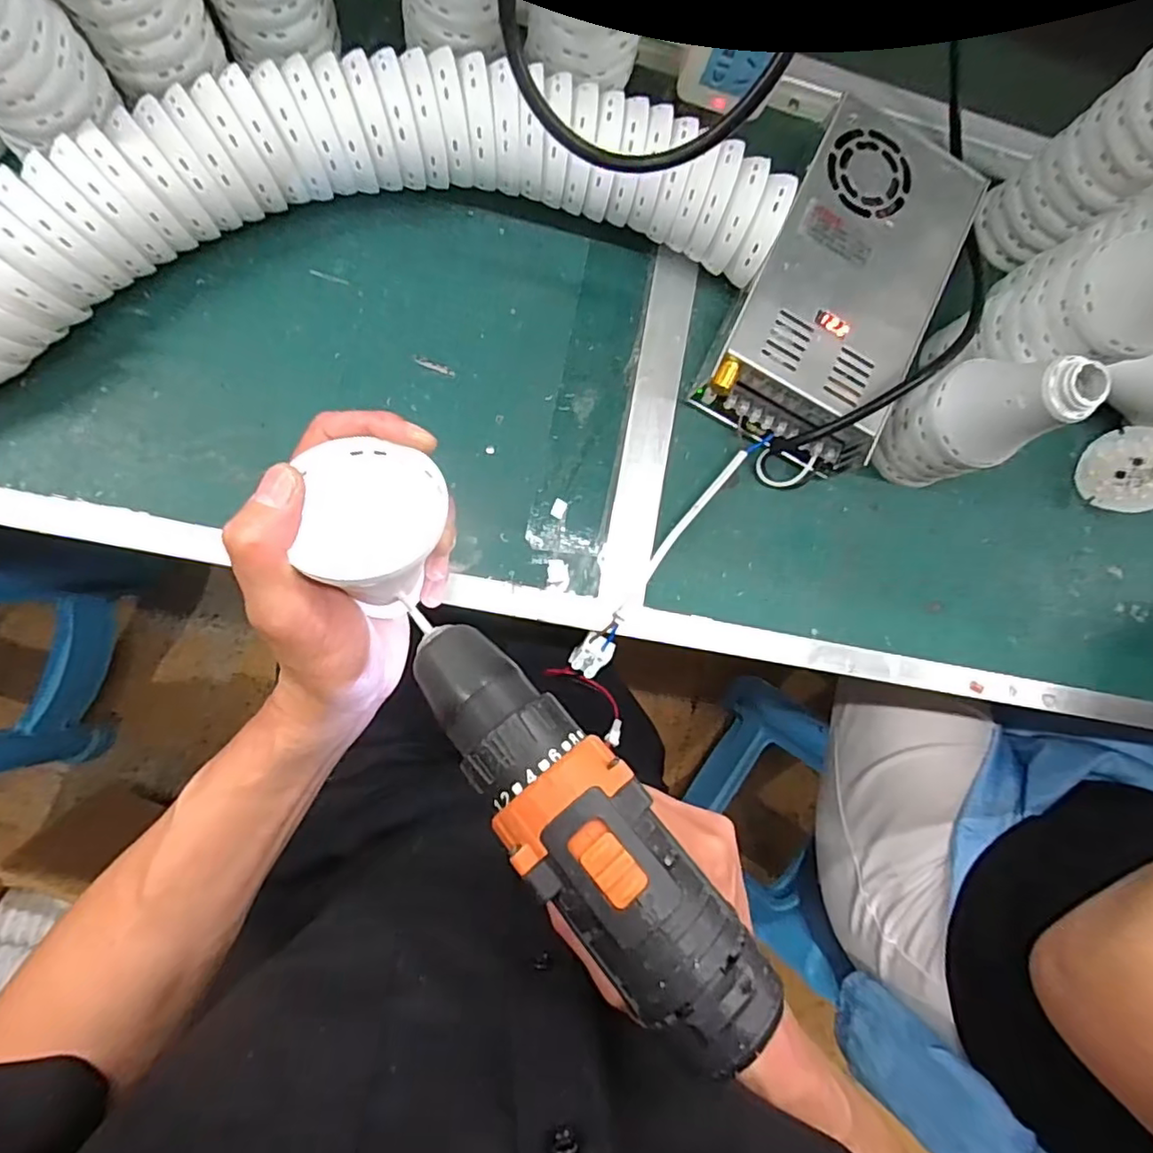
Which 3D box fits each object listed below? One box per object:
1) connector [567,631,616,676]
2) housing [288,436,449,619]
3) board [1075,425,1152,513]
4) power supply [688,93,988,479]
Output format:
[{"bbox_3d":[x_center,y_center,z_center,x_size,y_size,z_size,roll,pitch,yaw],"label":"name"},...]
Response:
[{"bbox_3d":[0.010,0.052,0.413,0.022,0.010,0.030,44,110,5],"label":"connector"},{"bbox_3d":[-0.086,-0.017,0.259,0.062,0.047,0.074,4,55,-8],"label":"housing"},{"bbox_3d":[0.402,-0.079,0.447,0.010,0.061,0.060,18,66,-38],"label":"board"},{"bbox_3d":[0.178,-0.187,0.405,0.124,0.044,0.216,27,84,-7],"label":"power supply"}]

